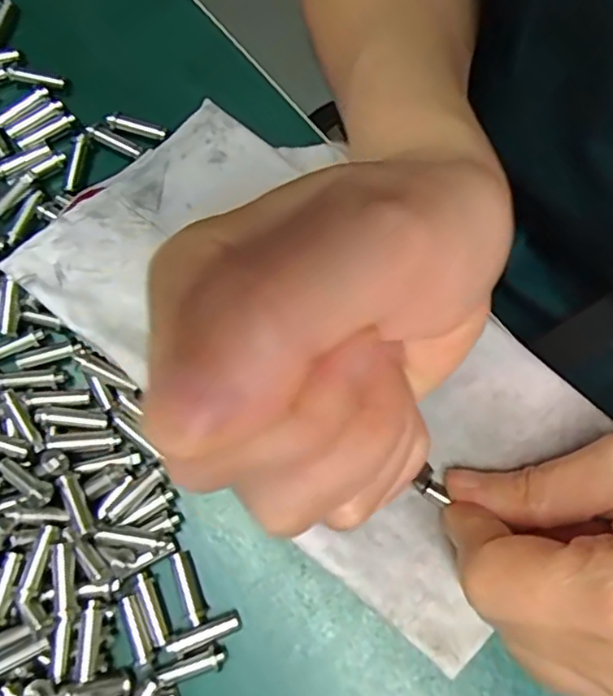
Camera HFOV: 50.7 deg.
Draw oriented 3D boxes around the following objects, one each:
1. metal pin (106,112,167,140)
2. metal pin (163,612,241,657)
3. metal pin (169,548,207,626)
[{"bbox_3d":[-0.058,-0.076,0.220,0.020,0.004,0.005,16,75,2],"label":"metal pin"},{"bbox_3d":[-0.030,0.083,0.186,0.023,0.004,0.005,-21,77,-5],"label":"metal pin"},{"bbox_3d":[-0.034,0.069,0.187,0.005,0.004,0.021,-21,77,-5],"label":"metal pin"}]

